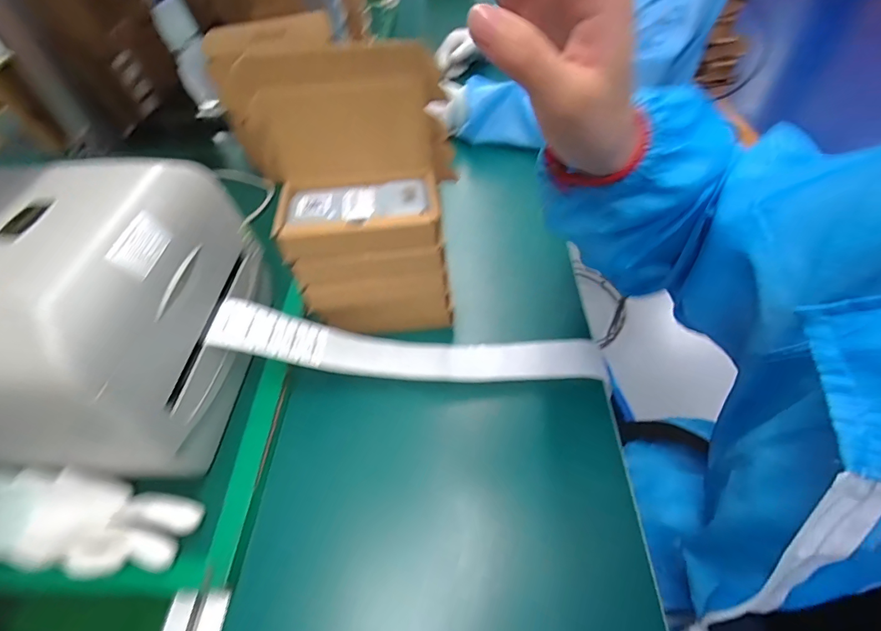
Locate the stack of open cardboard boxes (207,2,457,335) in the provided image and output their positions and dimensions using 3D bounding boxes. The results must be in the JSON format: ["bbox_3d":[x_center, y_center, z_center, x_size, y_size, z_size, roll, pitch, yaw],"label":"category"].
[{"bbox_3d":[-0.080,-0.104,0.367,0.176,0.233,0.096,-3,43,-7],"label":"stack of open cardboard boxes"}]

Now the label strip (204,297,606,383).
[{"bbox_3d":[-0.015,0.025,0.376,0.335,0.058,0.044,0,42,-3],"label":"label strip"}]

